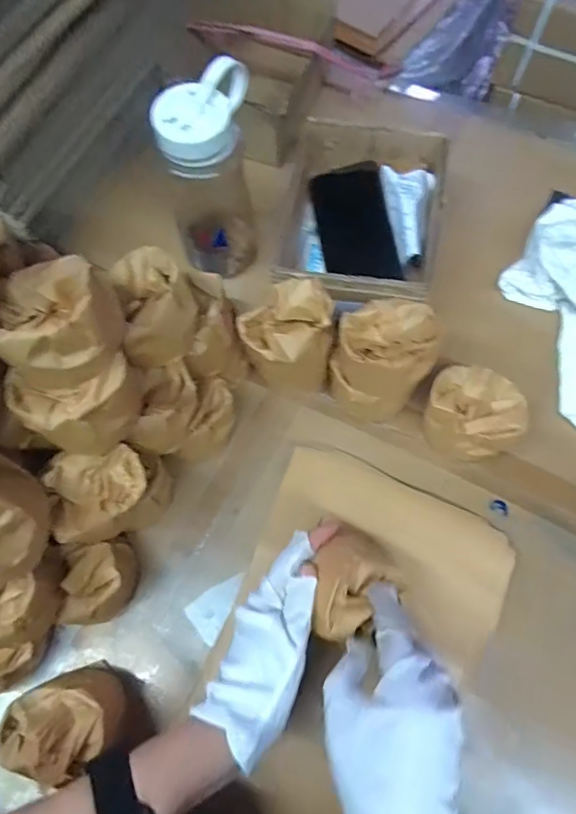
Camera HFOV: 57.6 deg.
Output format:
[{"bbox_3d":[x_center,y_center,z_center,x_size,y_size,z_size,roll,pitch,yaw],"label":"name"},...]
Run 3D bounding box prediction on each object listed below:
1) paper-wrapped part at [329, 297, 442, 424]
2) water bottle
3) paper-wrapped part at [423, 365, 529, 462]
[{"bbox_3d":[0.085,-0.040,0.479,0.084,0.115,0.087,22,73,10],"label":"paper-wrapped part"},{"bbox_3d":[-0.074,-0.217,0.523,0.093,0.207,0.076,-11,70,-1],"label":"water bottle"},{"bbox_3d":[0.171,0.007,0.490,0.082,0.063,0.076,-1,70,2],"label":"paper-wrapped part"}]

